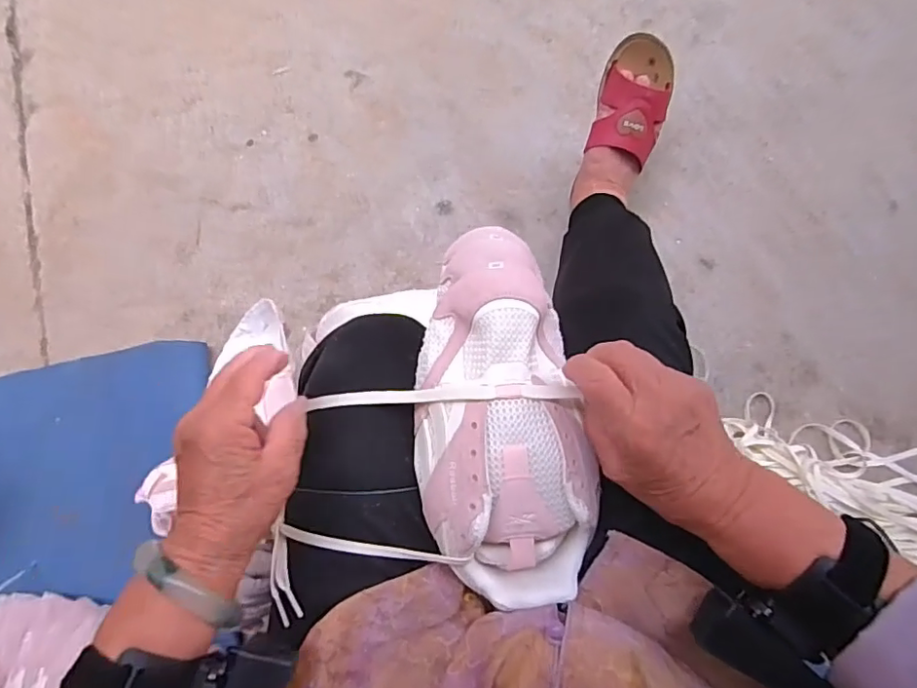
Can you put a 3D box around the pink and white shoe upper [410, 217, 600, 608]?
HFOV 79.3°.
[{"bbox_3d":[0.026,0.042,0.379,0.107,0.074,0.257,-7,81,2],"label":"pink and white shoe upper"}]

